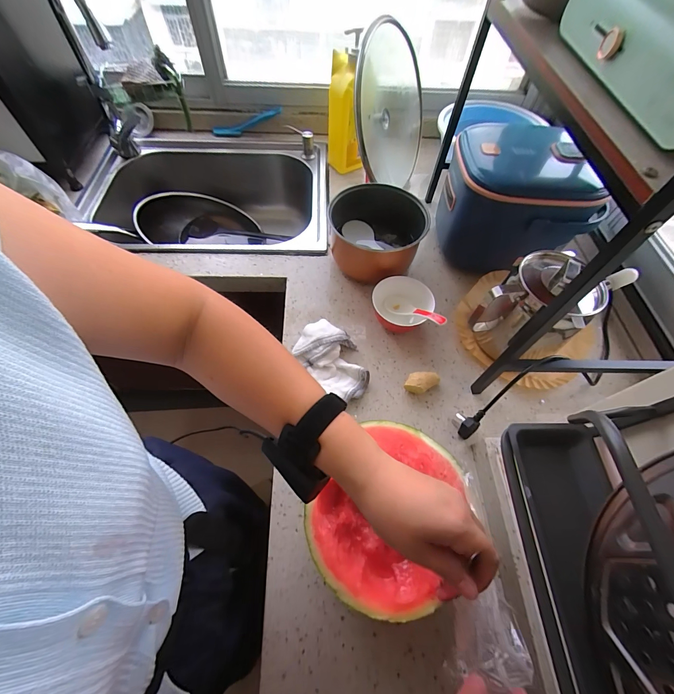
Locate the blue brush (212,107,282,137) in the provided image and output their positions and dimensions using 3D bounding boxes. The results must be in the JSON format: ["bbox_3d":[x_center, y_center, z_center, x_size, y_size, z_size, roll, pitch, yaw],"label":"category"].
[{"bbox_3d":[-0.256,-0.641,0.917,0.204,0.033,0.030,-16,61,9],"label":"blue brush"}]

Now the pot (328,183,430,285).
[{"bbox_3d":[0.079,-0.227,0.670,0.189,0.112,0.188,1,61,-2],"label":"pot"}]

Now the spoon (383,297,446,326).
[{"bbox_3d":[0.143,-0.067,0.595,0.035,0.026,0.131,-37,39,-20],"label":"spoon"}]

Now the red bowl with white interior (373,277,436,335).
[{"bbox_3d":[0.118,-0.074,0.603,0.106,0.068,0.105,1,61,-2],"label":"red bowl with white interior"}]

